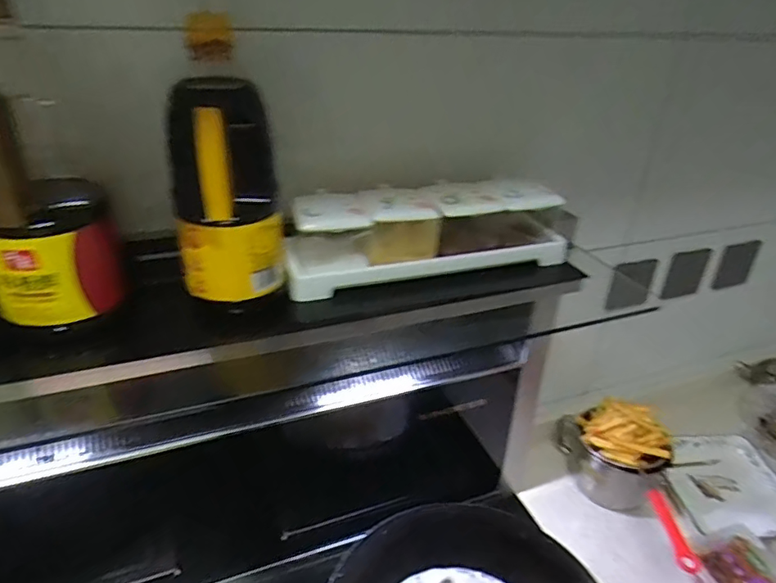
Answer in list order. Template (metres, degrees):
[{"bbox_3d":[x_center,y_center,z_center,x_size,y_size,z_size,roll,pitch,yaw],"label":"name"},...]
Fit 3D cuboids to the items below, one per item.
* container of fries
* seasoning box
[{"bbox_3d":[0.364,0.253,0.856,0.183,0.143,0.123,16,32,23],"label":"container of fries"},{"bbox_3d":[0.053,-0.066,0.580,0.323,0.076,0.090,-7,31,-16],"label":"seasoning box"}]

